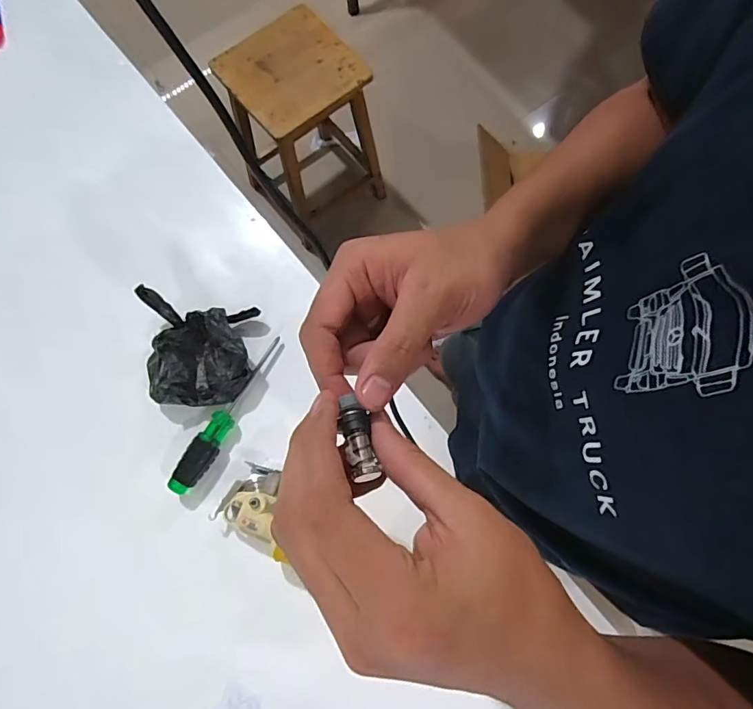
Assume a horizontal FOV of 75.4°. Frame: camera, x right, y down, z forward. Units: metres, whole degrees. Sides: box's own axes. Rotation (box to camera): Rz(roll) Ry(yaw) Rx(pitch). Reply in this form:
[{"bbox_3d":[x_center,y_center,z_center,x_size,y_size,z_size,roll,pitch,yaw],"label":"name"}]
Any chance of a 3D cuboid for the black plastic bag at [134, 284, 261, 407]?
[{"bbox_3d":[-0.231,-0.005,0.622,0.139,0.055,0.136,2,75,2],"label":"black plastic bag"}]

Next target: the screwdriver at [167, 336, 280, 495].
[{"bbox_3d":[-0.184,0.075,0.614,0.034,0.025,0.218,32,77,10],"label":"screwdriver"}]

